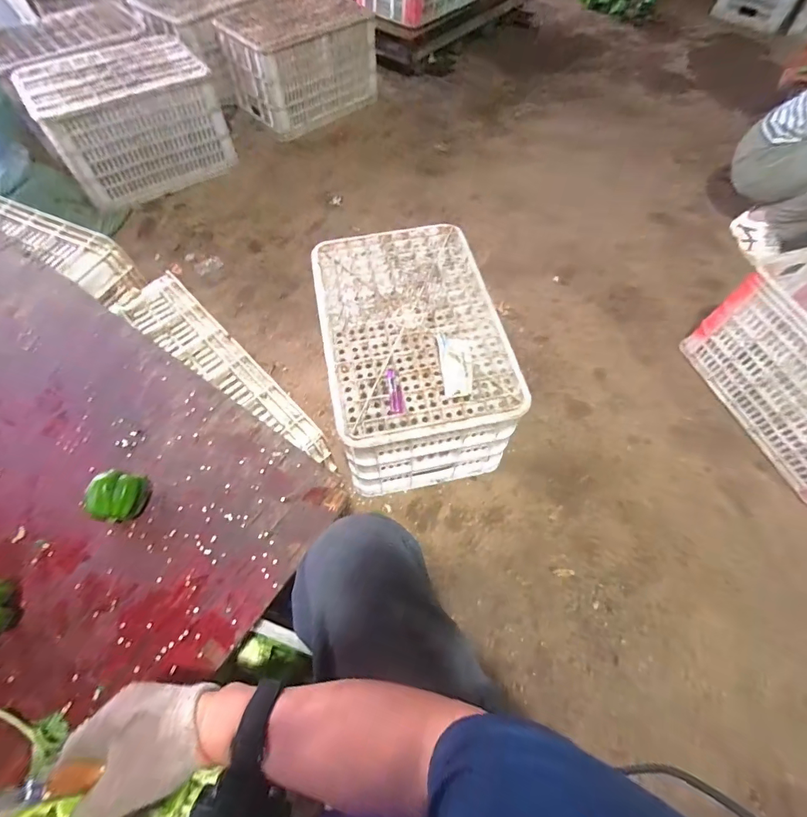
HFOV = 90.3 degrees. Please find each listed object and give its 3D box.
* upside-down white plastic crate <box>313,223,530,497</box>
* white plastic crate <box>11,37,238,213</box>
[{"bbox_3d":[0.013,-0.120,0.890,0.343,0.254,0.510,-9,62,-6],"label":"upside-down white plastic crate"},{"bbox_3d":[-0.887,-0.941,1.342,0.504,0.307,0.332,-36,68,-18],"label":"white plastic crate"}]

